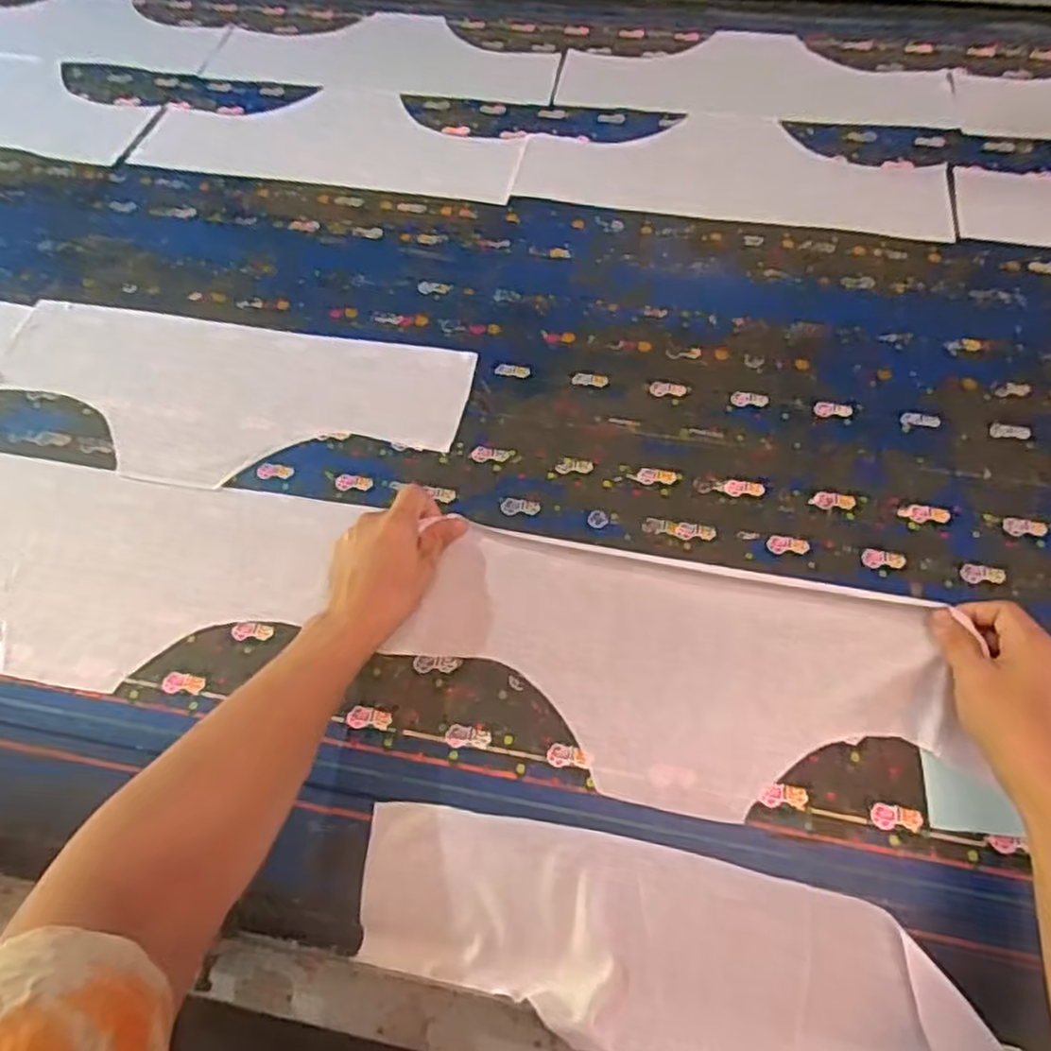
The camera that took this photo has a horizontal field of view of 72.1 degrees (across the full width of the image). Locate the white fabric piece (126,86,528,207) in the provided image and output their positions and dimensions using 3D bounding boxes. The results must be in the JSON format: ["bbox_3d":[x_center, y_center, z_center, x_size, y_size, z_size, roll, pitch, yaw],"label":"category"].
[{"bbox_3d":[-0.245,-0.491,0.913,0.494,0.007,0.184,11,61,13],"label":"white fabric piece"}]

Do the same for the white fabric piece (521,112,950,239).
[{"bbox_3d":[0.238,-0.422,0.845,0.476,0.008,0.182,9,58,9],"label":"white fabric piece"}]

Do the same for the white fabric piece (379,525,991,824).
[{"bbox_3d":[0.104,0.111,0.535,0.389,0.042,0.177,10,58,11],"label":"white fabric piece"}]

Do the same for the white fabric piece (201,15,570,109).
[{"bbox_3d":[-0.197,-0.666,1.015,0.498,0.008,0.198,14,59,13],"label":"white fabric piece"}]

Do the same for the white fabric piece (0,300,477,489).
[{"bbox_3d":[-0.315,-0.129,0.706,0.492,0.010,0.195,10,58,10],"label":"white fabric piece"}]

